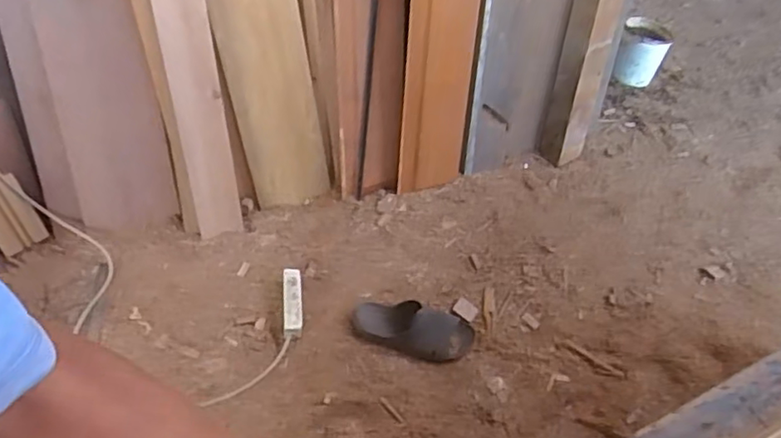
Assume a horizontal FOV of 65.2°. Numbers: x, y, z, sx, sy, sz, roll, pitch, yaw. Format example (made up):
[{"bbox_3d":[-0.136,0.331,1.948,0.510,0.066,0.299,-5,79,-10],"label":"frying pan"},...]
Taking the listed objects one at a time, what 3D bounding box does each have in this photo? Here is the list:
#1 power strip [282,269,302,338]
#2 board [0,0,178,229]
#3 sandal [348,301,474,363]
[{"bbox_3d":[-0.220,0.188,1.371,0.040,0.023,0.153,-2,64,-9],"label":"power strip"},{"bbox_3d":[-0.676,-0.228,1.379,0.301,0.544,0.043,-3,26,-2],"label":"board"},{"bbox_3d":[0.054,0.251,1.383,0.281,0.074,0.111,6,49,-2],"label":"sandal"}]

